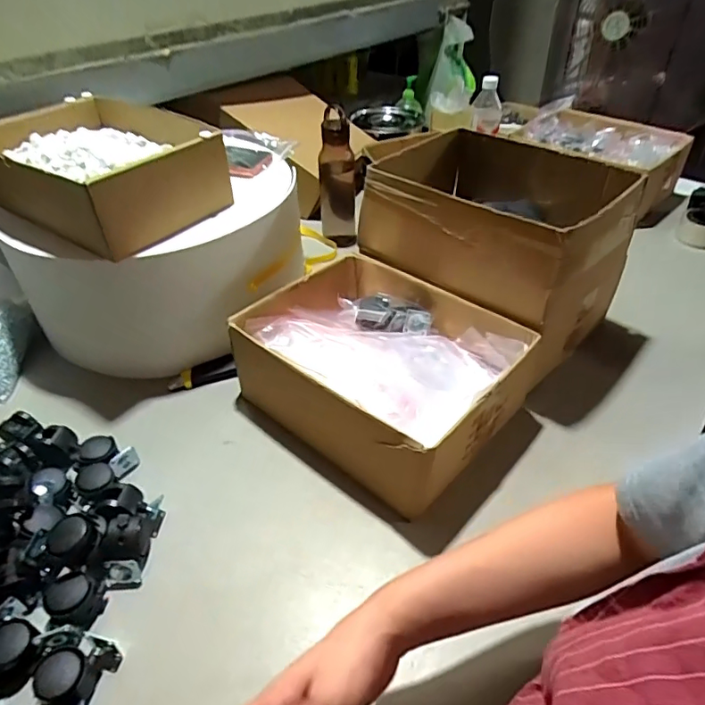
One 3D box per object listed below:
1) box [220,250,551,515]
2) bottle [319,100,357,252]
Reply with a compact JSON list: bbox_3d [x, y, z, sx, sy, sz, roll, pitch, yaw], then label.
[{"bbox_3d":[0.034,0.023,0.689,0.322,0.125,0.253,30,49,31],"label":"box"},{"bbox_3d":[-0.027,-0.329,1.008,0.074,0.239,0.065,-2,41,-1],"label":"bottle"}]

